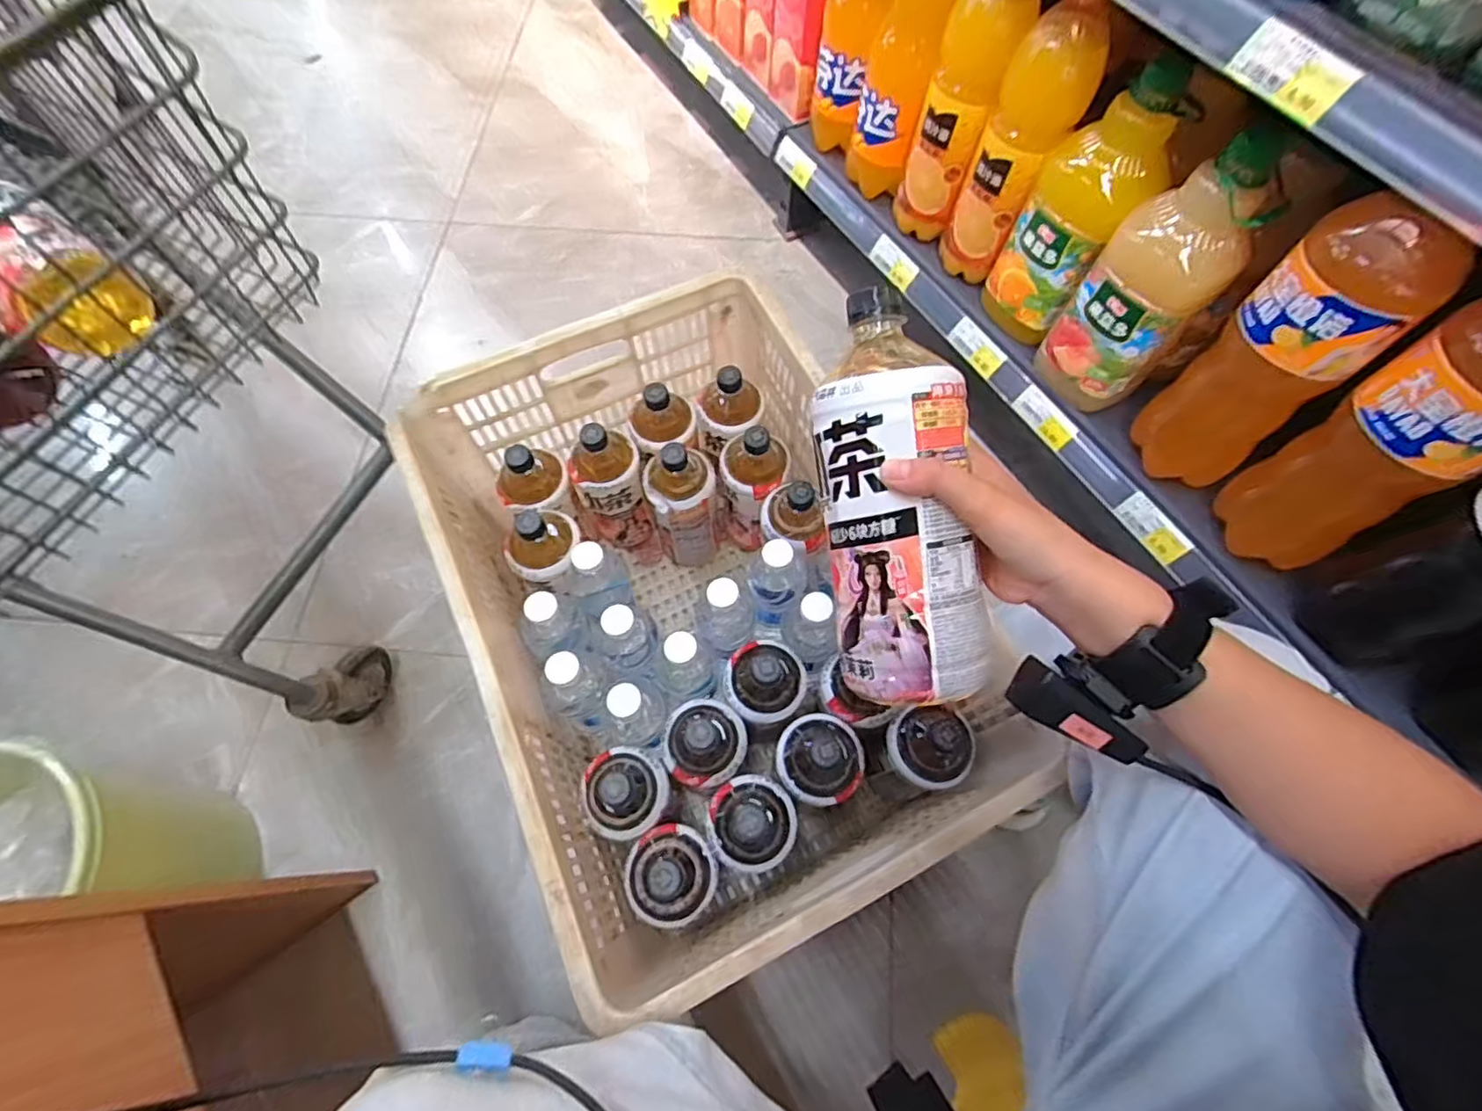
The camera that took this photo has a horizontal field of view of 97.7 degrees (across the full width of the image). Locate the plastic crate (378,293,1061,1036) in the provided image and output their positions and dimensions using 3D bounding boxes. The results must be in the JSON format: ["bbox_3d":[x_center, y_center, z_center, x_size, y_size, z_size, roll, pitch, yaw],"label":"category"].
[{"bbox_3d":[-0.051,0.057,0.726,0.408,0.349,0.609,-24,73,-10],"label":"plastic crate"}]

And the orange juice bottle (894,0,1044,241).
[{"bbox_3d":[0.263,-0.536,0.797,0.087,0.288,0.082,18,71,4],"label":"orange juice bottle"}]

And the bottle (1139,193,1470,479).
[{"bbox_3d":[0.517,-0.190,0.630,0.098,0.319,0.125,-40,76,-14],"label":"bottle"}]

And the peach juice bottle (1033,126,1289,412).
[{"bbox_3d":[0.431,-0.275,0.692,0.126,0.291,0.093,36,73,11],"label":"peach juice bottle"}]

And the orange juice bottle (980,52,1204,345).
[{"bbox_3d":[0.384,-0.387,0.739,0.116,0.283,0.124,32,72,9],"label":"orange juice bottle"}]

